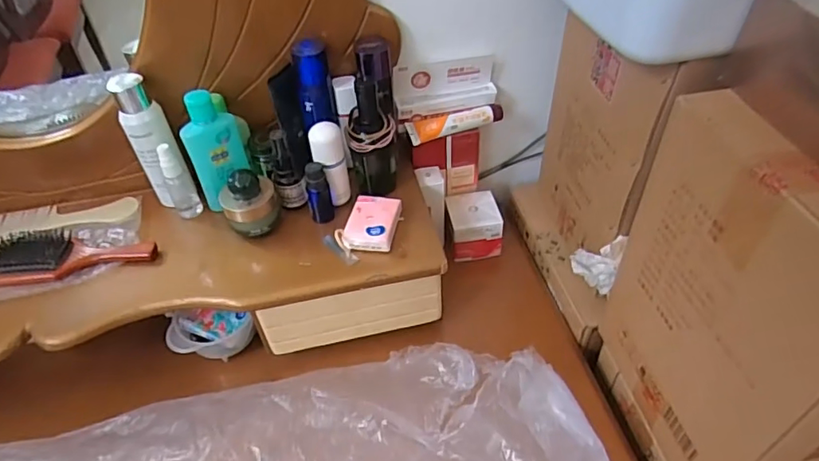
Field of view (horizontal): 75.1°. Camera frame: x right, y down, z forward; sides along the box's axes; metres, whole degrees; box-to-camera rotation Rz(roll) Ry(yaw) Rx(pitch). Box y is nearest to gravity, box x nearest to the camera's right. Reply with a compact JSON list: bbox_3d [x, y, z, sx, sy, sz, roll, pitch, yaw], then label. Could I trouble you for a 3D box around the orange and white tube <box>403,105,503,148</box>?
[{"bbox_3d":[0.062,-0.142,0.707,0.128,0.021,0.030,-11,45,-7],"label":"orange and white tube"}]

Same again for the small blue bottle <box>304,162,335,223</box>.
[{"bbox_3d":[-0.107,-0.045,0.636,0.029,0.069,0.030,-11,45,-7],"label":"small blue bottle"}]

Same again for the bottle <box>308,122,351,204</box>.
[{"bbox_3d":[-0.095,-0.077,0.638,0.041,0.096,0.037,-11,45,-7],"label":"bottle"}]

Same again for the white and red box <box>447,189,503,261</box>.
[{"bbox_3d":[0.094,-0.007,0.781,0.072,0.068,0.070,-7,44,-3],"label":"white and red box"}]

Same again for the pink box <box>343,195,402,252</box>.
[{"bbox_3d":[-0.043,-0.010,0.628,0.054,0.019,0.079,6,45,10],"label":"pink box"}]

